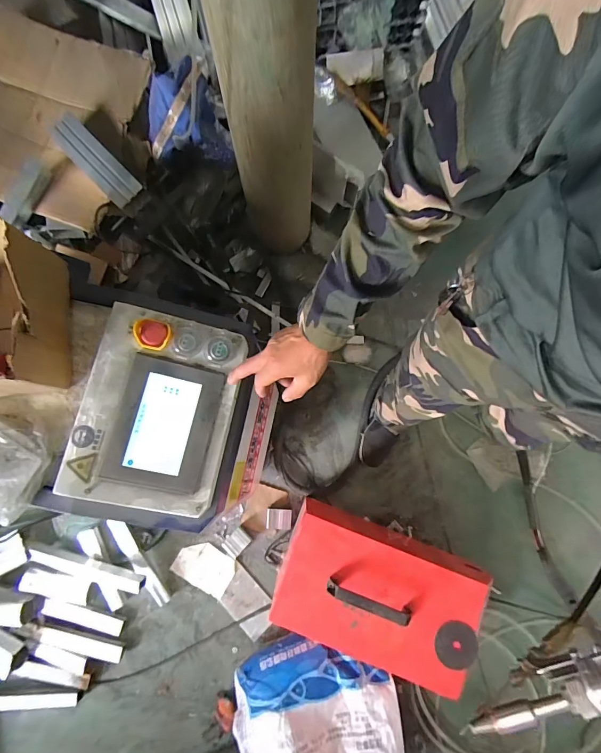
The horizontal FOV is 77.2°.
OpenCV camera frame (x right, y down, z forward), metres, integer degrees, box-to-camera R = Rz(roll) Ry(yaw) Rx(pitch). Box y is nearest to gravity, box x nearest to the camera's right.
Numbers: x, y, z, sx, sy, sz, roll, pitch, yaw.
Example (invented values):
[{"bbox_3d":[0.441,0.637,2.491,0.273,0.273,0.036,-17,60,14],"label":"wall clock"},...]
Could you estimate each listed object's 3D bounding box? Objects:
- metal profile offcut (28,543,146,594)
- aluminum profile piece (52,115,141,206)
[{"bbox_3d":[-0.642,0.572,1.125,0.394,0.047,0.053,7,74,15],"label":"metal profile offcut"},{"bbox_3d":[-0.620,-0.655,1.135,0.294,0.047,0.094,45,79,-8],"label":"aluminum profile piece"}]

